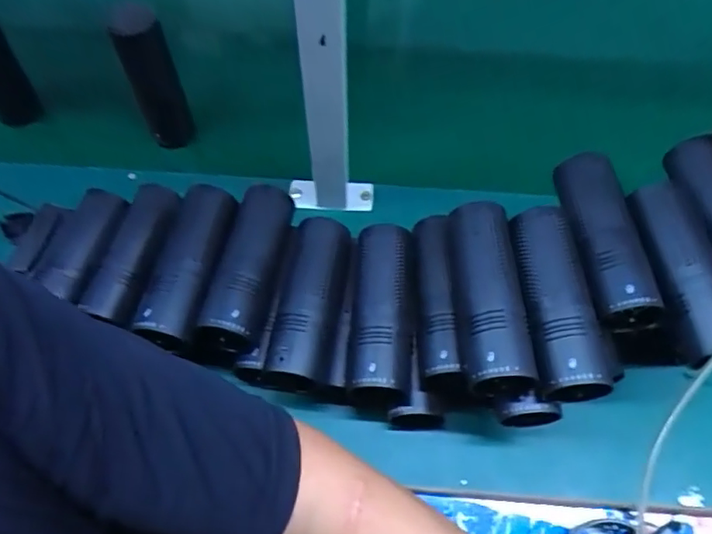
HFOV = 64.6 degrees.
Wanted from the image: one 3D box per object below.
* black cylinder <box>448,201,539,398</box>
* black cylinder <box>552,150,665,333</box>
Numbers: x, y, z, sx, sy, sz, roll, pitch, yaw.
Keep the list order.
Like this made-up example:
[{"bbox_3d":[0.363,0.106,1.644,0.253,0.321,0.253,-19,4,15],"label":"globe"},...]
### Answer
[{"bbox_3d":[0.111,0.022,0.477,0.056,0.046,0.165,0,61,-1],"label":"black cylinder"},{"bbox_3d":[0.212,-0.025,0.500,0.060,0.048,0.157,-8,62,-5],"label":"black cylinder"}]

